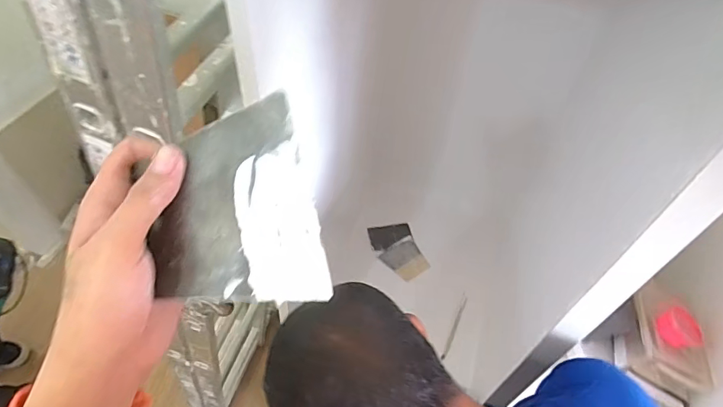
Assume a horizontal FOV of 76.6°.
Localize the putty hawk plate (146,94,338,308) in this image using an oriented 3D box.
[{"bbox_3d":[-0.069,0.006,0.240,0.090,0.004,0.103,-18,78,11],"label":"putty hawk plate"}]

